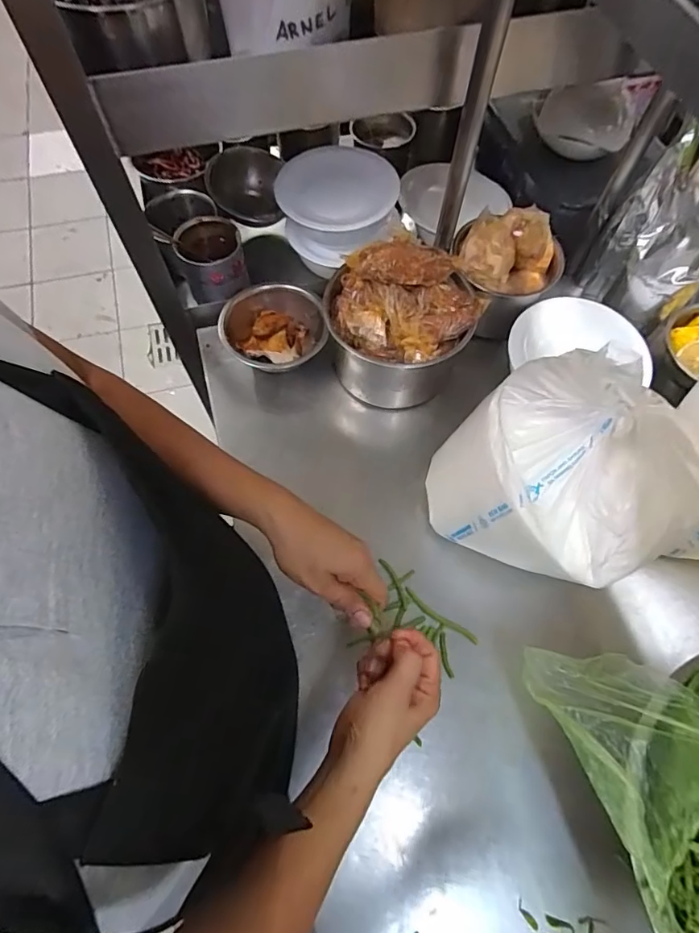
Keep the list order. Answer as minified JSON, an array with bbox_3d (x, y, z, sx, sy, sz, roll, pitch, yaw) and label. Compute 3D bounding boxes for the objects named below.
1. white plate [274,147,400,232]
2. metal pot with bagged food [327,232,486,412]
[{"bbox_3d":[-0.021,-0.435,0.758,0.187,0.020,0.173,0,66,-1],"label":"white plate"},{"bbox_3d":[0.065,-0.183,0.656,0.185,0.159,0.158,-2,66,-2],"label":"metal pot with bagged food"}]

